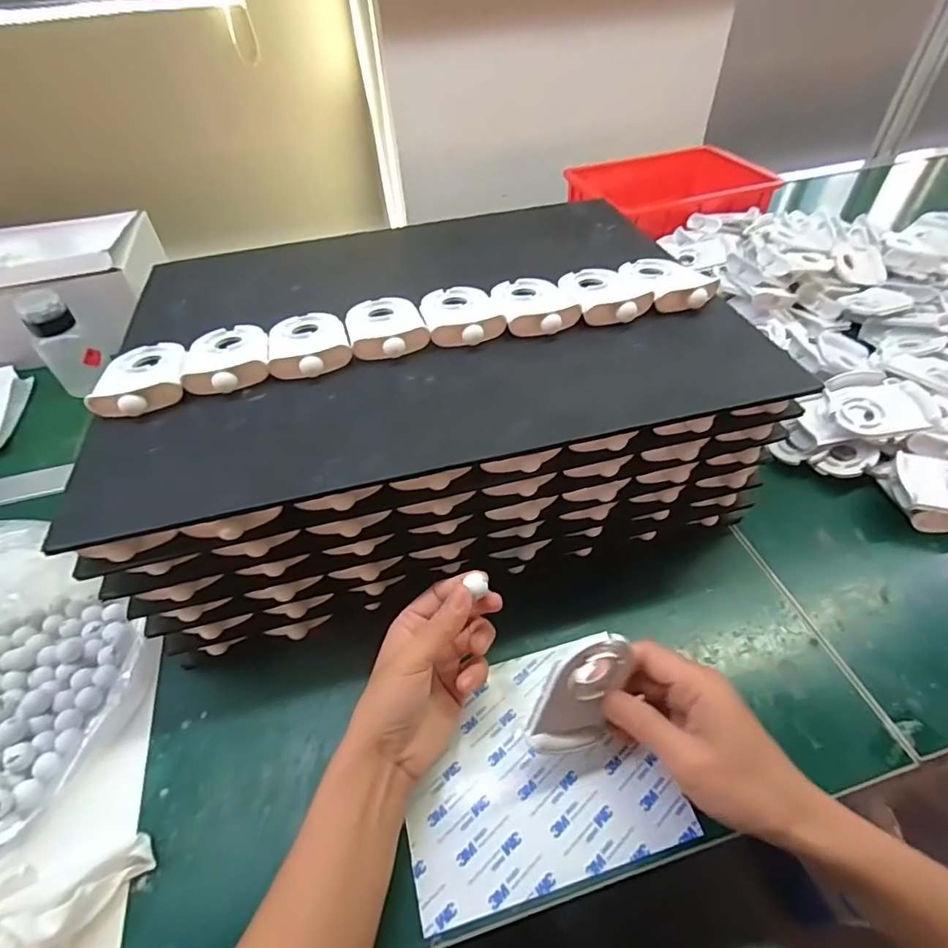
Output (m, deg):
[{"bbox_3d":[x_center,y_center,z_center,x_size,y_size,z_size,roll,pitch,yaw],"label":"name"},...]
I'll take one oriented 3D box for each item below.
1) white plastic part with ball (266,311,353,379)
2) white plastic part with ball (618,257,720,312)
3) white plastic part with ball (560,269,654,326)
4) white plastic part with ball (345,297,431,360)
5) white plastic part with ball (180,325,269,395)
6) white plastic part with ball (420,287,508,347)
[{"bbox_3d":[-0.124,-0.102,0.387,0.057,0.014,0.085,-12,48,-8],"label":"white plastic part with ball"},{"bbox_3d":[0.156,-0.163,0.429,0.061,0.016,0.084,-17,49,-12],"label":"white plastic part with ball"},{"bbox_3d":[0.103,-0.148,0.419,0.058,0.016,0.083,-14,48,-10],"label":"white plastic part with ball"},{"bbox_3d":[-0.070,-0.119,0.400,0.056,0.013,0.083,-14,48,-9],"label":"white plastic part with ball"},{"bbox_3d":[-0.181,-0.089,0.378,0.058,0.012,0.083,-17,48,-12],"label":"white plastic part with ball"},{"bbox_3d":[-0.013,-0.131,0.410,0.057,0.016,0.085,-14,48,-9],"label":"white plastic part with ball"}]

